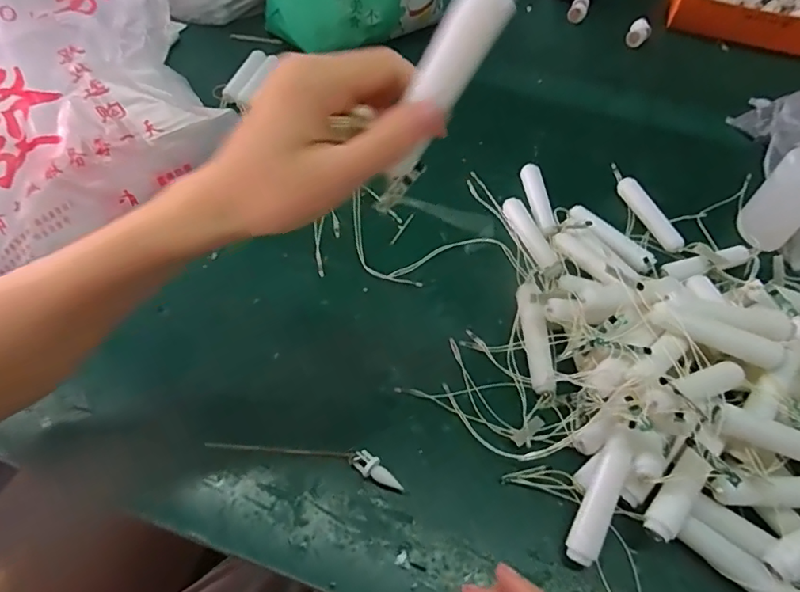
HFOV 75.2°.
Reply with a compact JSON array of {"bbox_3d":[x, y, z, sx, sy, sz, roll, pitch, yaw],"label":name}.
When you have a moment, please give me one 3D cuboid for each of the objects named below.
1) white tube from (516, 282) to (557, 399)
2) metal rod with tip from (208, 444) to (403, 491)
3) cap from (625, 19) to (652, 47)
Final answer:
[{"bbox_3d":[0.107,0.032,0.411,0.020,0.024,0.092,-3,55,-6],"label":"white tube"},{"bbox_3d":[-0.063,0.108,0.355,0.133,0.014,0.019,12,55,5],"label":"metal rod with tip"},{"bbox_3d":[0.324,-0.357,0.706,0.026,0.023,0.044,25,57,13],"label":"cap"}]

